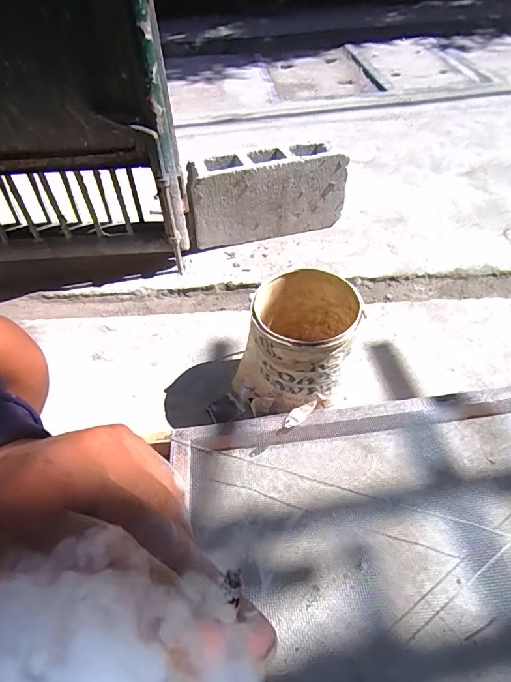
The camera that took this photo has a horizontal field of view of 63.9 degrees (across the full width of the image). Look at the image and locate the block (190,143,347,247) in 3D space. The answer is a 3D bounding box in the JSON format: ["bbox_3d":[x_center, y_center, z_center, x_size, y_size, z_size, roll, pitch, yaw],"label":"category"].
[{"bbox_3d":[0.025,-0.373,1.062,0.399,0.208,0.119,-14,48,-10],"label":"block"}]

